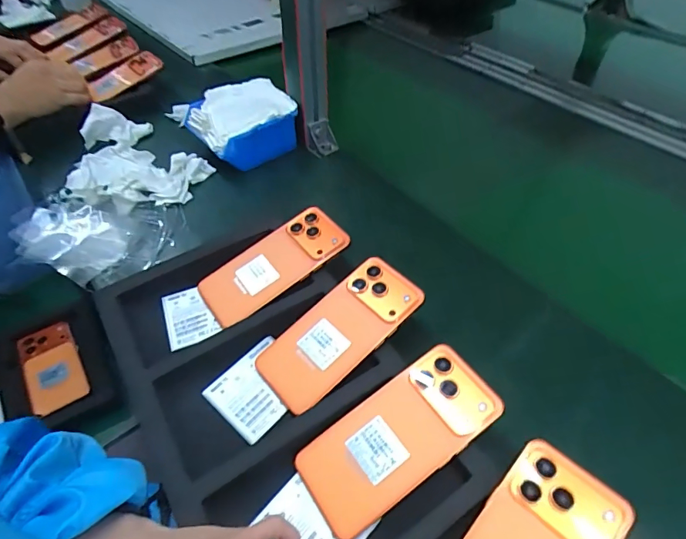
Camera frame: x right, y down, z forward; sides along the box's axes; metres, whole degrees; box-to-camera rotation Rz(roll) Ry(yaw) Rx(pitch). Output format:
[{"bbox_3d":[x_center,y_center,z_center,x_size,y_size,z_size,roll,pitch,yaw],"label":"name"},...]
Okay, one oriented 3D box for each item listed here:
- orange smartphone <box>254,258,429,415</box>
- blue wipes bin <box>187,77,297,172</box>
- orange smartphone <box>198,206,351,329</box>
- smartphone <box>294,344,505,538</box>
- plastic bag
[{"bbox_3d":[-0.004,0.059,0.417,0.165,0.008,0.072,-40,58,-12],"label":"orange smartphone"},{"bbox_3d":[-0.152,-0.211,0.656,0.137,0.093,0.118,-26,53,-22],"label":"blue wipes bin"},{"bbox_3d":[-0.075,-0.004,0.476,0.164,0.014,0.076,-34,55,-8],"label":"orange smartphone"},{"bbox_3d":[0.045,0.134,0.349,0.165,0.009,0.074,-34,55,-10],"label":"smartphone"},{"bbox_3d":[-0.294,-0.045,0.538,0.165,0.032,0.138,9,48,7],"label":"plastic bag"}]

